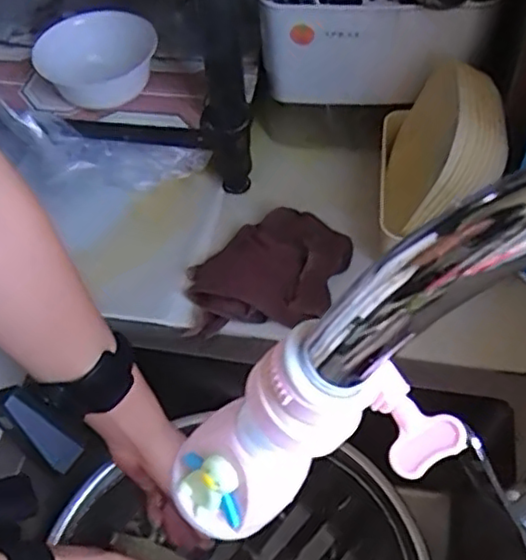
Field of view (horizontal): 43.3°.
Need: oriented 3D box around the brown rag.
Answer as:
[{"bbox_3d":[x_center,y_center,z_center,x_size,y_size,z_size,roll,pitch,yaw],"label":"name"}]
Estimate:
[{"bbox_3d":[0.005,-0.016,0.563,0.138,0.039,0.117,-7,55,-2],"label":"brown rag"}]

